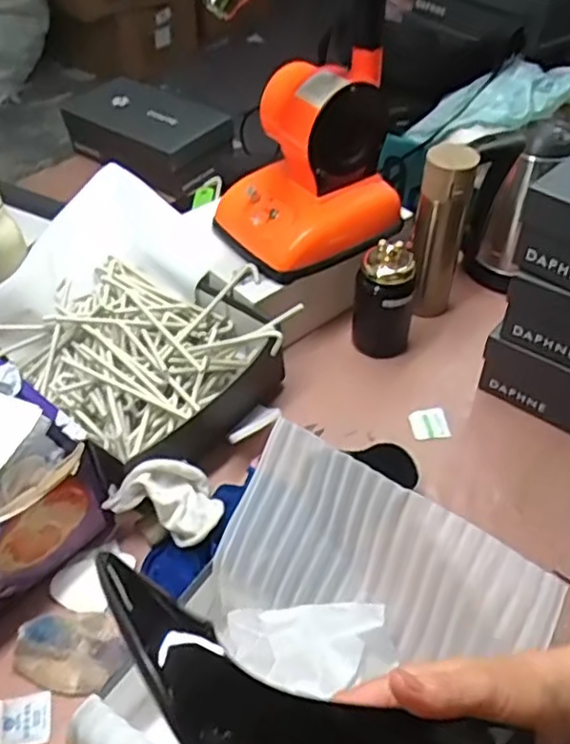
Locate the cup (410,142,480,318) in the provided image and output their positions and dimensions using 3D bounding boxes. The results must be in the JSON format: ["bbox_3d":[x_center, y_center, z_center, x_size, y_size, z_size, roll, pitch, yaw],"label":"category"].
[{"bbox_3d":[0.207,-0.191,0.901,0.067,0.254,0.069,-1,47,1],"label":"cup"}]

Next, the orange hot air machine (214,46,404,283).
[{"bbox_3d":[0.026,-0.260,0.849,0.202,0.214,0.173,-35,55,-28],"label":"orange hot air machine"}]

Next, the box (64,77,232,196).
[{"bbox_3d":[-0.256,-0.432,1.225,0.314,0.110,0.146,25,52,23],"label":"box"}]

